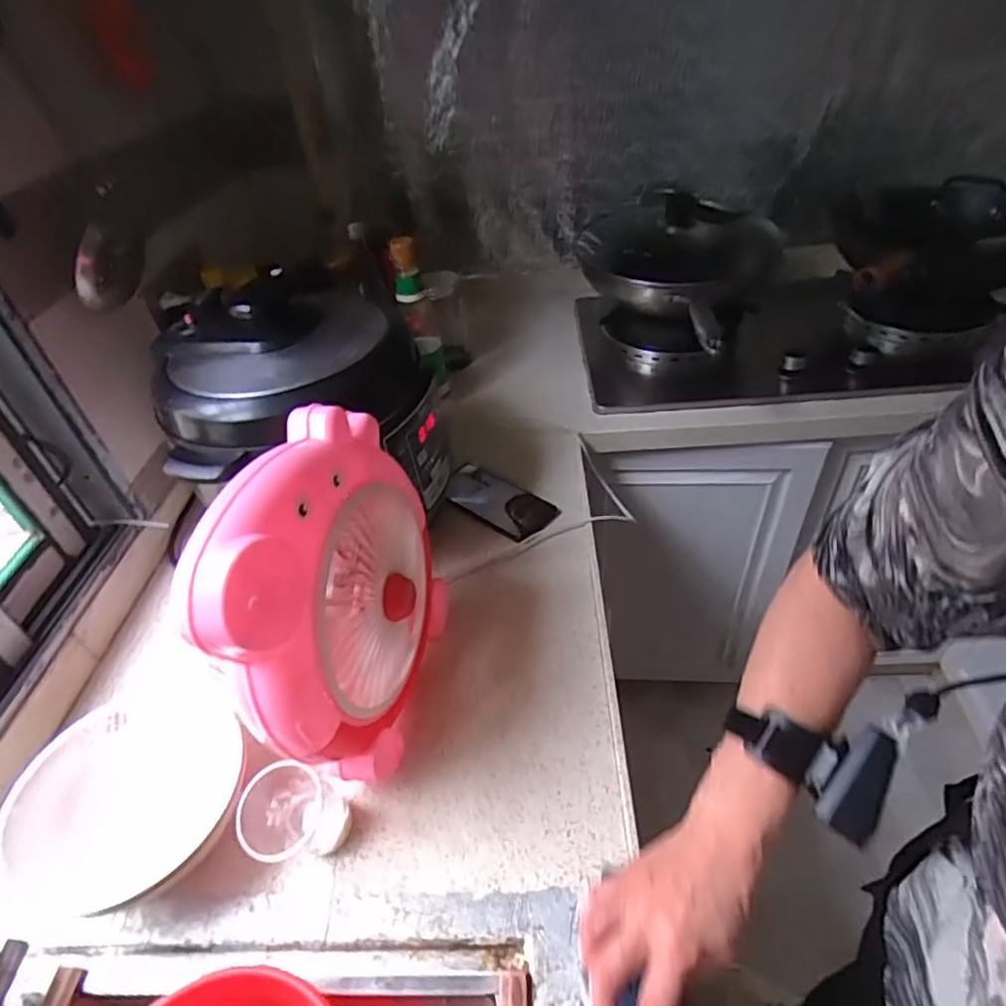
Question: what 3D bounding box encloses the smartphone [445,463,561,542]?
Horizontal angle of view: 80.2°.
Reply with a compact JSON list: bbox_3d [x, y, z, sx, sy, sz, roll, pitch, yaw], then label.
[{"bbox_3d":[-0.012,-0.008,0.795,0.170,0.008,0.075,28,51,34],"label":"smartphone"}]

